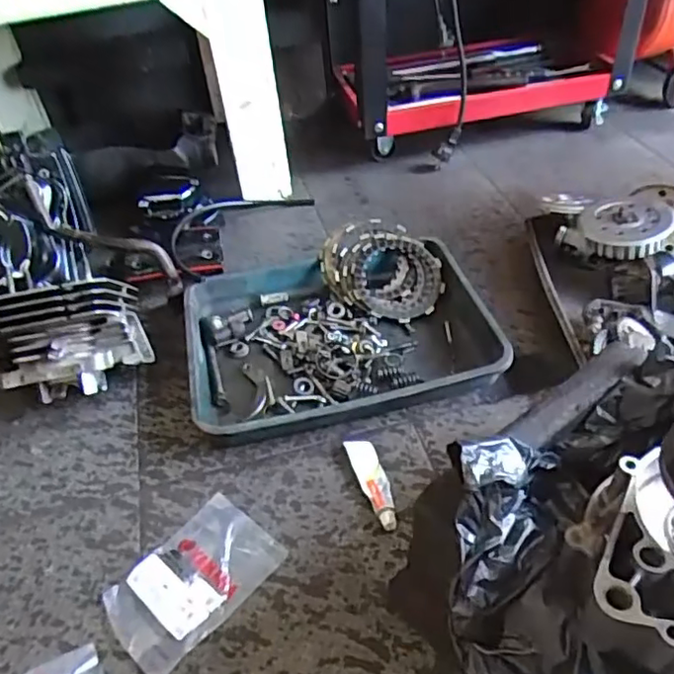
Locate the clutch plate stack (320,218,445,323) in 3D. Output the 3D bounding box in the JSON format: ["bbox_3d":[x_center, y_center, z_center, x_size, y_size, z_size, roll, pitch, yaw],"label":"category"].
[{"bbox_3d":[0.059,-0.089,0.818,0.129,0.025,0.164,-40,74,-13],"label":"clutch plate stack"}]

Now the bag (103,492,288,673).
[{"bbox_3d":[-0.133,0.219,0.561,0.102,0.011,0.149,30,54,32],"label":"bag"}]

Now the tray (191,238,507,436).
[{"bbox_3d":[-0.001,-0.014,0.758,0.359,0.061,0.287,-12,44,-6],"label":"tray"}]

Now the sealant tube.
[{"bbox_3d":[0.037,0.144,0.617,0.029,0.018,0.110,-15,44,-9],"label":"sealant tube"}]

